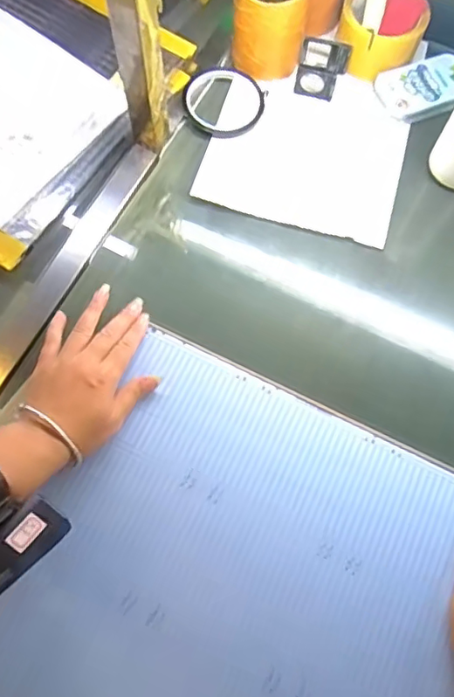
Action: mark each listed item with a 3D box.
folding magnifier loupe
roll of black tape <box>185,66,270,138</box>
[{"bbox_3d":[0.108,-0.320,0.624,0.055,0.037,0.057,17,71,4],"label":"folding magnifier loupe"},{"bbox_3d":[-0.005,-0.286,0.623,0.086,0.010,0.099,-38,76,-14],"label":"roll of black tape"}]

